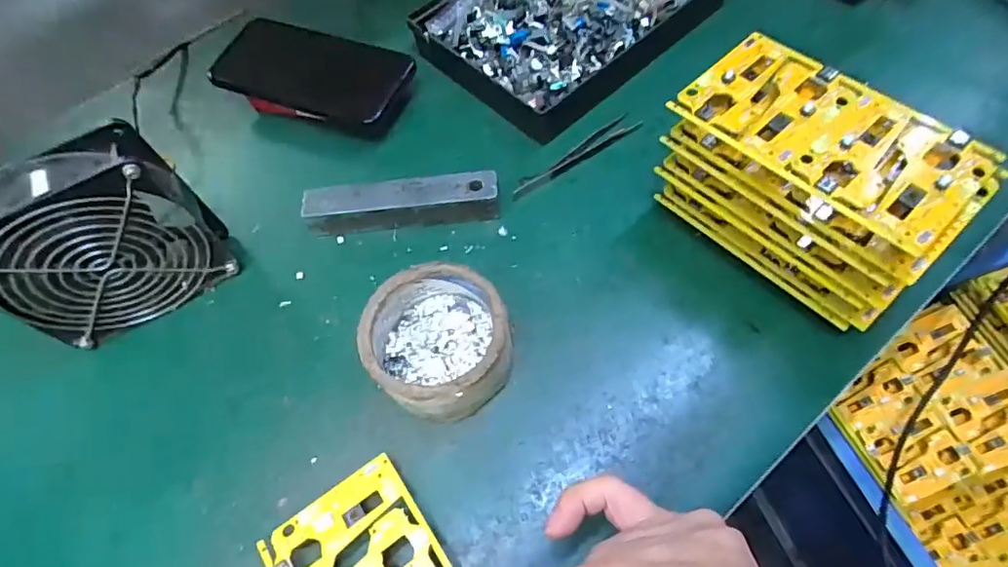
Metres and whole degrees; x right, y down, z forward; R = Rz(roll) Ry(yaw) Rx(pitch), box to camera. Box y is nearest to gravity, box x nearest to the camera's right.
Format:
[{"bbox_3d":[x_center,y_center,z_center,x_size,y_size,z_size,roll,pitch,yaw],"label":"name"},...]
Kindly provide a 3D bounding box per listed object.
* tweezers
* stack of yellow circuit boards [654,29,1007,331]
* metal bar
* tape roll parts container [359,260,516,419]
[{"bbox_3d":[0.053,-0.098,0.419,0.113,0.007,0.017,-32,62,-11],"label":"tweezers"},{"bbox_3d":[0.169,-0.055,0.322,0.076,0.113,0.147,-41,64,-15],"label":"stack of yellow circuit boards"},{"bbox_3d":[-0.074,-0.059,0.392,0.138,0.024,0.033,-7,61,3],"label":"metal bar"},{"bbox_3d":[-0.039,0.035,0.331,0.087,0.047,0.083,-3,61,5],"label":"tape roll parts container"}]

